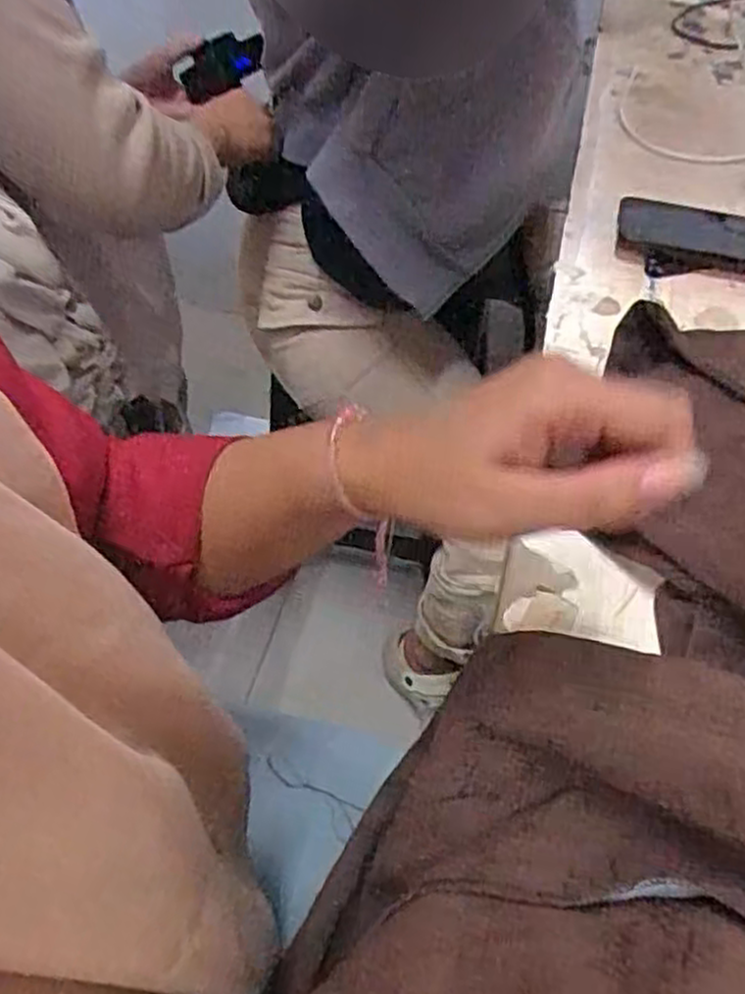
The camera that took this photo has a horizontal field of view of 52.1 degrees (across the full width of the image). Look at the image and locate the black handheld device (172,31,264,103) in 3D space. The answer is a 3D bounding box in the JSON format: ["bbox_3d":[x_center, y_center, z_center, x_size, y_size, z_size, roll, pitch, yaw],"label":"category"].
[{"bbox_3d":[-0.158,-0.468,0.822,0.108,0.045,0.023,-1,45,31],"label":"black handheld device"}]

